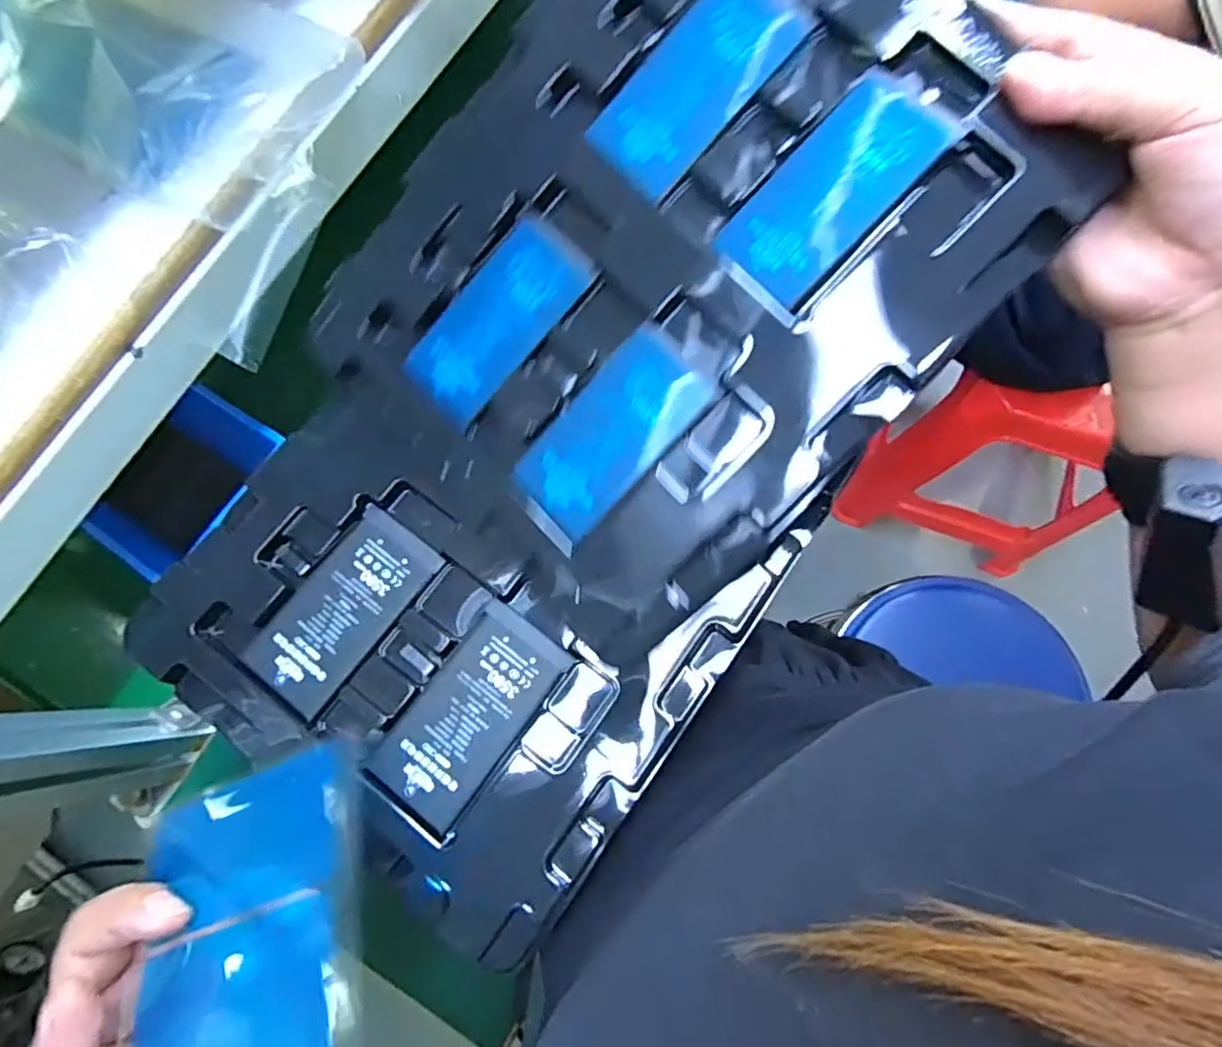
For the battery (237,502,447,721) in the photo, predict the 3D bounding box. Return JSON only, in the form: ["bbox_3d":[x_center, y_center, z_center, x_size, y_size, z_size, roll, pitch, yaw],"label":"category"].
[{"bbox_3d":[-0.118,0.037,0.274,0.044,0.006,0.085,36,80,10],"label":"battery"}]

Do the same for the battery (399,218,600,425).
[{"bbox_3d":[-0.050,-0.088,0.269,0.043,0.004,0.087,44,98,11],"label":"battery"}]

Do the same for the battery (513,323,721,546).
[{"bbox_3d":[0.001,-0.037,0.256,0.042,0.004,0.085,44,98,11],"label":"battery"}]

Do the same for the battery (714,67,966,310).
[{"bbox_3d":[0.084,-0.127,0.234,0.085,0.004,0.042,-45,75,10],"label":"battery"}]

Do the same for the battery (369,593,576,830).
[{"bbox_3d":[-0.059,0.079,0.262,0.044,0.006,0.085,36,80,10],"label":"battery"}]

